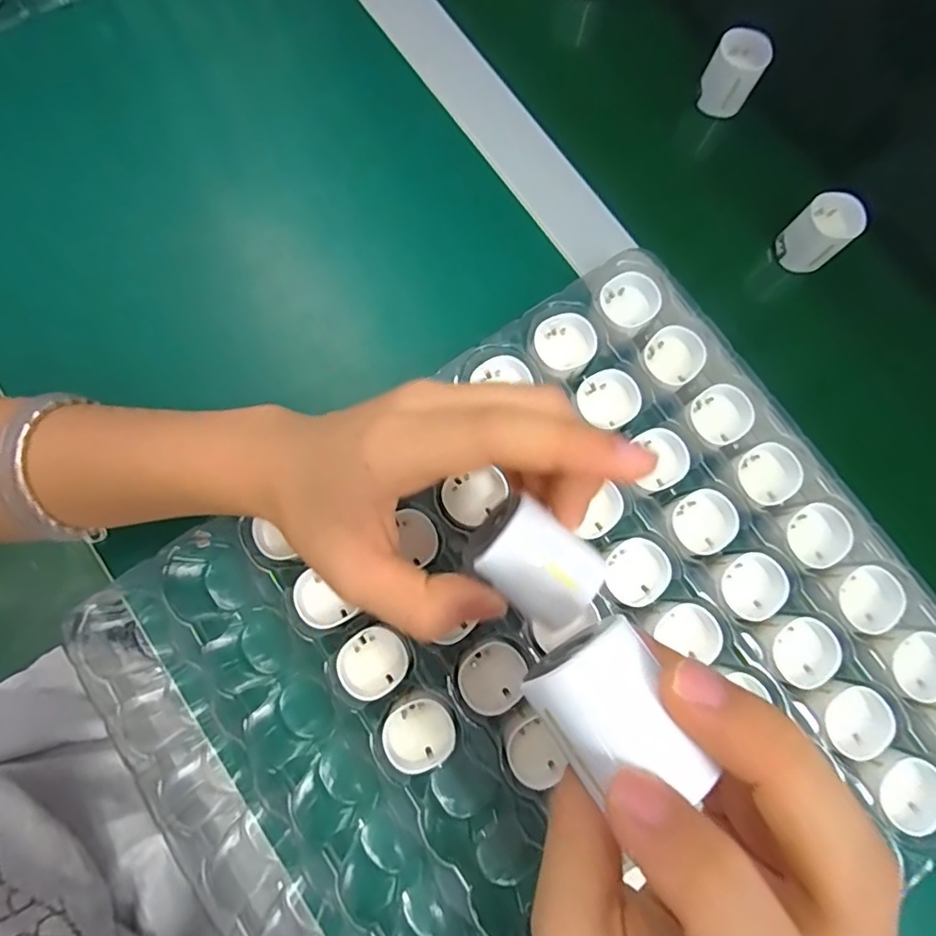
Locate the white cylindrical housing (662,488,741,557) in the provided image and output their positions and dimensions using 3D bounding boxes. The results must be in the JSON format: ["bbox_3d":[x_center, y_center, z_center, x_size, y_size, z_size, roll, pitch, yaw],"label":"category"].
[{"bbox_3d":[0.113,0.026,0.273,0.027,0.019,0.029,0,79,-2],"label":"white cylindrical housing"}]

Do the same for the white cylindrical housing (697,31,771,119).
[{"bbox_3d":[0.164,-0.244,0.350,0.031,0.036,0.031,0,79,-2],"label":"white cylindrical housing"}]

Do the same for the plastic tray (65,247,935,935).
[{"bbox_3d":[0.027,0.105,0.265,0.352,0.054,0.289,-35,83,-8],"label":"plastic tray"}]

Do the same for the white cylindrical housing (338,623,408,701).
[{"bbox_3d":[-0.043,0.088,0.255,0.028,0.013,0.028,0,79,-2],"label":"white cylindrical housing"}]

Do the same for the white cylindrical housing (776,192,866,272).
[{"bbox_3d":[0.204,-0.136,0.328,0.032,0.033,0.031,0,79,-2],"label":"white cylindrical housing"}]

